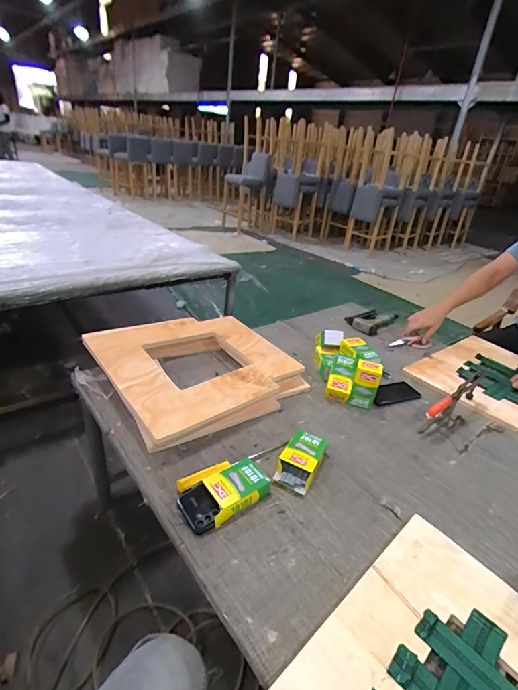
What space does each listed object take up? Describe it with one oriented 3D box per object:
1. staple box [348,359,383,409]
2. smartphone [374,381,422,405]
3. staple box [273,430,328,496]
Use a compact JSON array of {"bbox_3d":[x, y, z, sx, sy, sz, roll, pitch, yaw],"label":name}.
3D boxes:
[{"bbox_3d":[0.286,0.110,1.026,0.065,0.128,0.051,12,28,10],"label":"staple box"},{"bbox_3d":[0.400,0.141,1.123,0.160,0.016,0.069,-5,29,-20],"label":"smartphone"},{"bbox_3d":[0.092,0.245,0.813,0.080,0.040,0.148,17,29,20],"label":"staple box"}]

